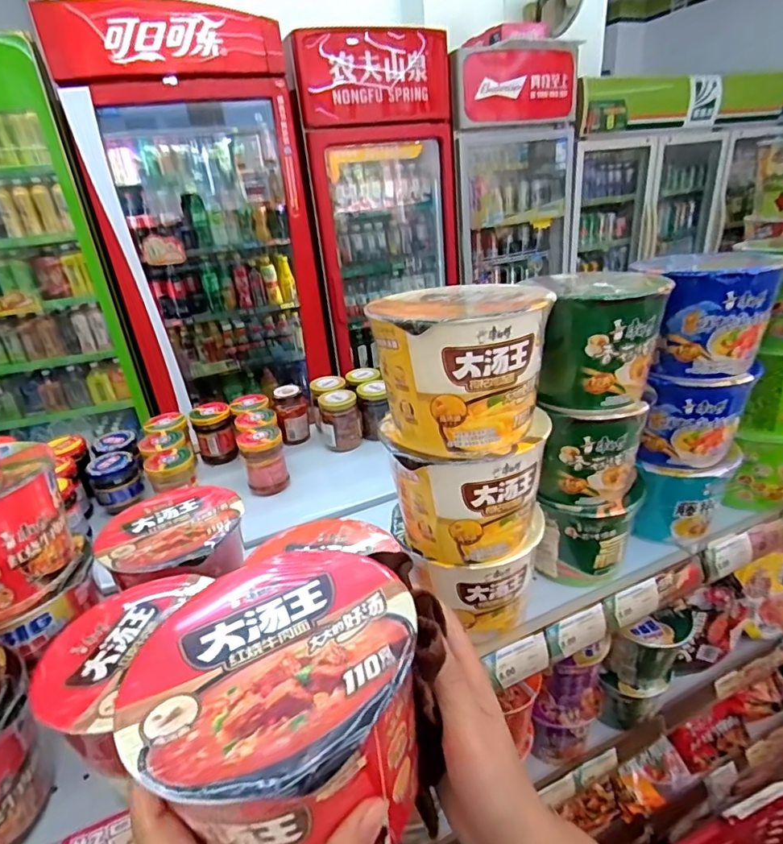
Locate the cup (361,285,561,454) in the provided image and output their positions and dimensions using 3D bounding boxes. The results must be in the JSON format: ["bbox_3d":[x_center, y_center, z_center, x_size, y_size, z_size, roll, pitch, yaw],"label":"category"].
[{"bbox_3d":[0.058,-0.047,0.408,0.121,0.108,0.125,-4,26,2],"label":"cup"}]

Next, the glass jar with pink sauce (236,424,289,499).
[{"bbox_3d":[-0.195,0.059,0.776,0.062,0.094,0.061,-13,27,-16],"label":"glass jar with pink sauce"}]

